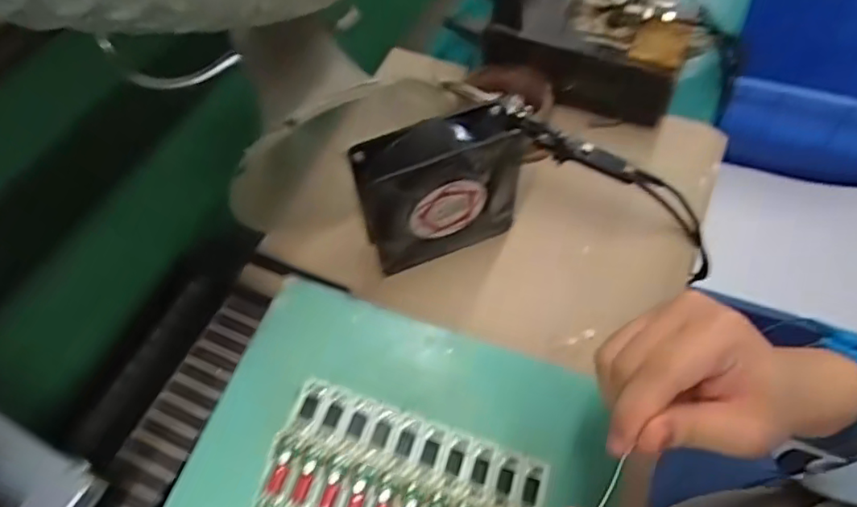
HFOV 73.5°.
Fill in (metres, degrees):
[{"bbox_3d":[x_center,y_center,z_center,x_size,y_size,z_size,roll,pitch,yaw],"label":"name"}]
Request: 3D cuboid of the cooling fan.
[{"bbox_3d":[0.008,-0.048,0.444,0.122,0.116,0.044,-19,58,-10],"label":"cooling fan"}]

